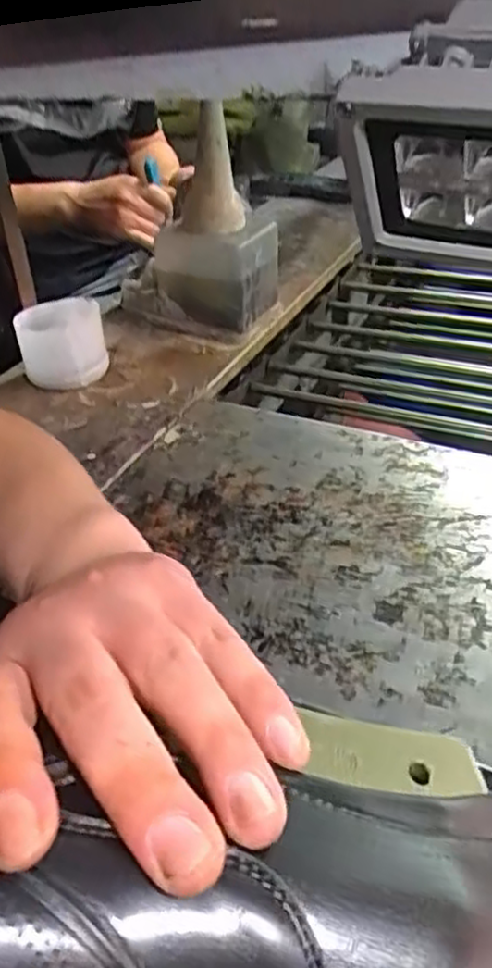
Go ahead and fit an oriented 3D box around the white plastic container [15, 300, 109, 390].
[{"bbox_3d":[-0.192,-0.151,0.766,0.093,0.072,0.096,2,37,9],"label":"white plastic container"}]

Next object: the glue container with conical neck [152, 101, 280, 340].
[{"bbox_3d":[-0.036,-0.290,0.806,0.124,0.222,0.108,10,39,18],"label":"glue container with conical neck"}]

